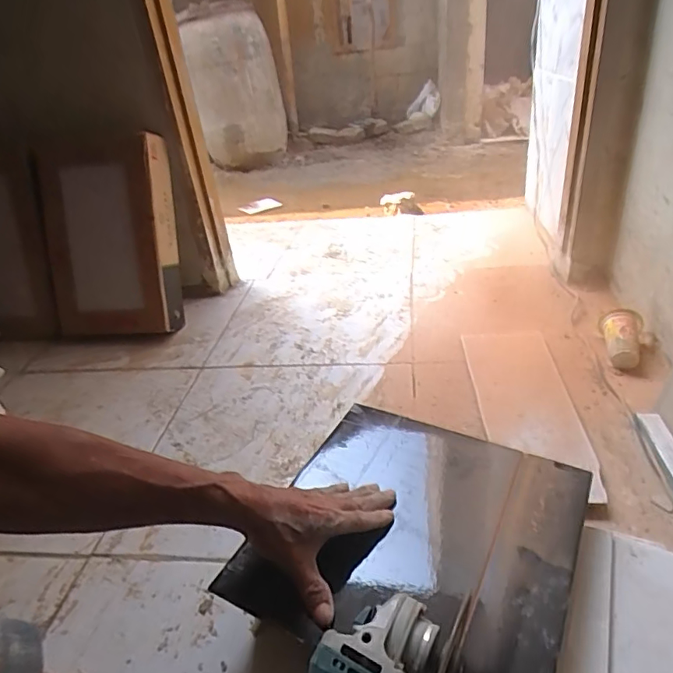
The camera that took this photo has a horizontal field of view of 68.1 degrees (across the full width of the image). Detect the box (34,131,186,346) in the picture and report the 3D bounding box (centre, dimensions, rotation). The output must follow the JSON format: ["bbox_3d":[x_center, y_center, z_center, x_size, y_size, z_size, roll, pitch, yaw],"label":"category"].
[{"bbox_3d":[-0.487,-0.204,1.058,0.291,0.409,0.062,-6,-1,10],"label":"box"}]

